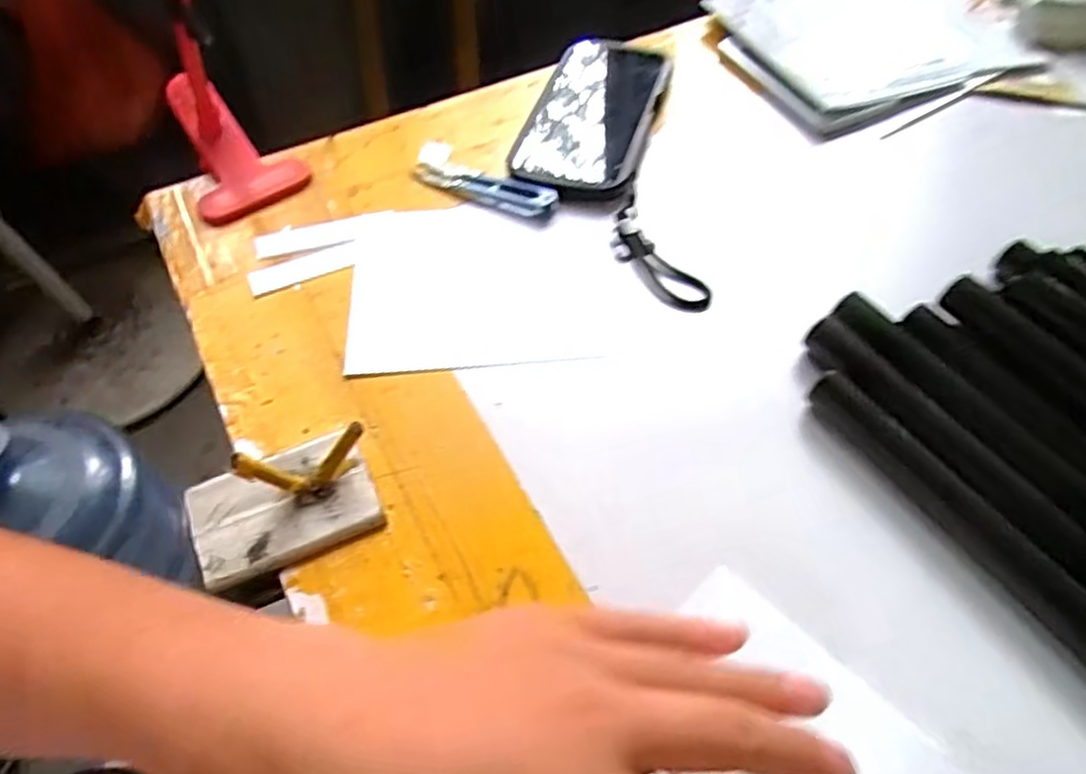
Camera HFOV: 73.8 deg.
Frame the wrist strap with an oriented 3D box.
[{"bbox_3d":[0.066,-0.073,0.433,0.030,0.014,0.084,-26,58,-16],"label":"wrist strap"}]

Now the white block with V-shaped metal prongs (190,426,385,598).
[{"bbox_3d":[-0.119,0.046,0.320,0.081,0.042,0.057,-23,57,-14],"label":"white block with V-shaped metal prongs"}]

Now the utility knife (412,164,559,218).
[{"bbox_3d":[-0.040,-0.131,0.470,0.102,0.012,0.018,20,58,15],"label":"utility knife"}]

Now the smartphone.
[{"bbox_3d":[0.036,-0.194,0.512,0.085,0.014,0.183,12,56,10],"label":"smartphone"}]

